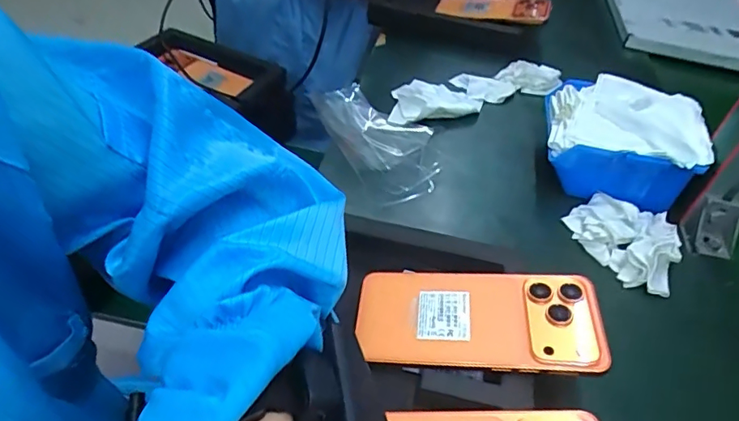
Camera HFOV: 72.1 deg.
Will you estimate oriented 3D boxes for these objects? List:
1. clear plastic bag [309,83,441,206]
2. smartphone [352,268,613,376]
[{"bbox_3d":[0.008,-0.077,0.548,0.099,0.032,0.172,-19,52,-25],"label":"clear plastic bag"},{"bbox_3d":[0.073,0.075,0.352,0.163,0.013,0.074,1,42,14],"label":"smartphone"}]

